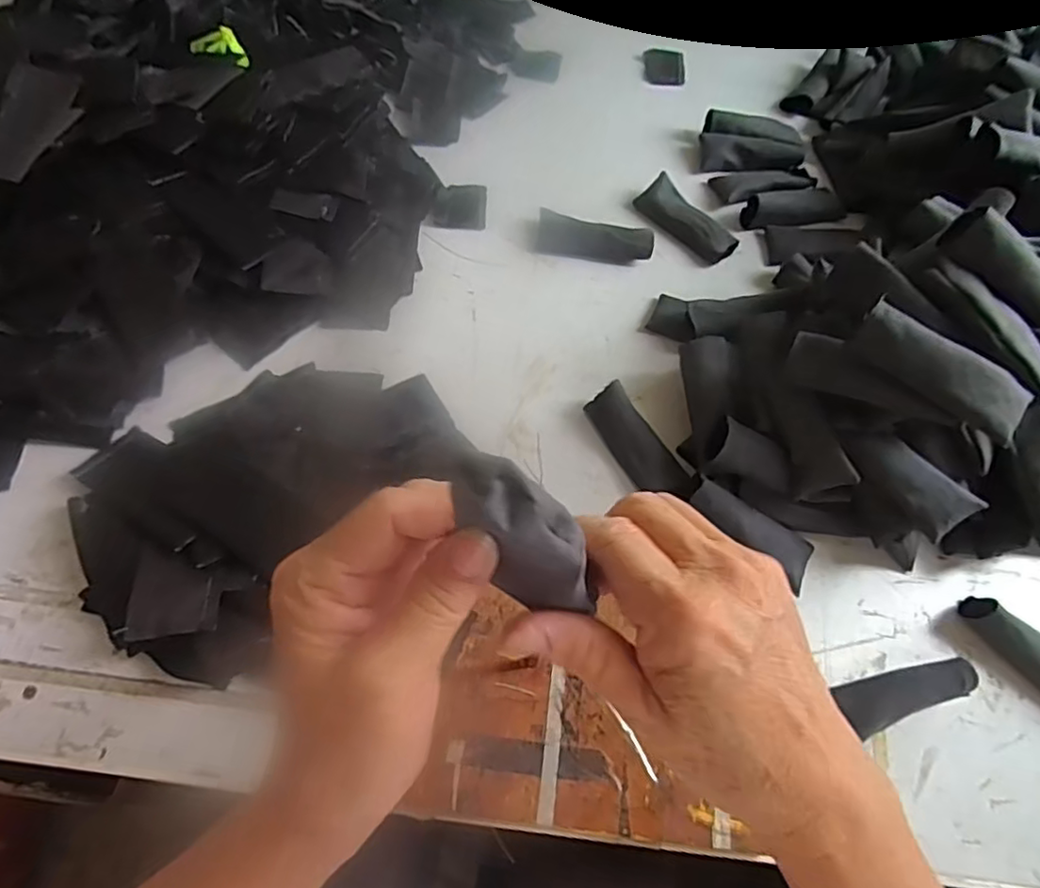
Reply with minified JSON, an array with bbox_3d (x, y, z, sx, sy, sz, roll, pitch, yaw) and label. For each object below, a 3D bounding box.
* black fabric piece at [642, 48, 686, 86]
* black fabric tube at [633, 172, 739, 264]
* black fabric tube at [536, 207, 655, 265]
[{"bbox_3d":[0.167,-0.435,0.705,0.048,0.004,0.060,1,64,-3],"label":"black fabric piece"},{"bbox_3d":[0.159,-0.214,0.588,0.043,0.014,0.102,-35,71,-19],"label":"black fabric tube"},{"bbox_3d":[0.069,-0.189,0.567,0.105,0.021,0.035,11,63,1],"label":"black fabric tube"}]

